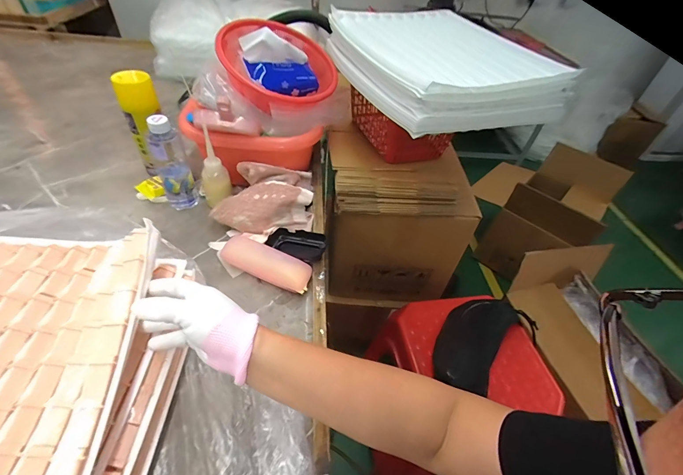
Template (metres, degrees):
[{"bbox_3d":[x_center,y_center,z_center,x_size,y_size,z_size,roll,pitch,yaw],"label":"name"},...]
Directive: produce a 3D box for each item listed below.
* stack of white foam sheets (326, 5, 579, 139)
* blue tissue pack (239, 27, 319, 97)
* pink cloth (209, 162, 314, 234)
[{"bbox_3d":[0.167,-0.332,0.596,0.282,0.076,0.396,-11,48,-20],"label":"stack of white foam sheets"},{"bbox_3d":[-0.118,-0.330,0.618,0.130,0.114,0.065,-27,11,-26],"label":"blue tissue pack"},{"bbox_3d":[-0.140,-0.085,0.618,0.171,0.073,0.165,4,46,-2],"label":"pink cloth"}]

